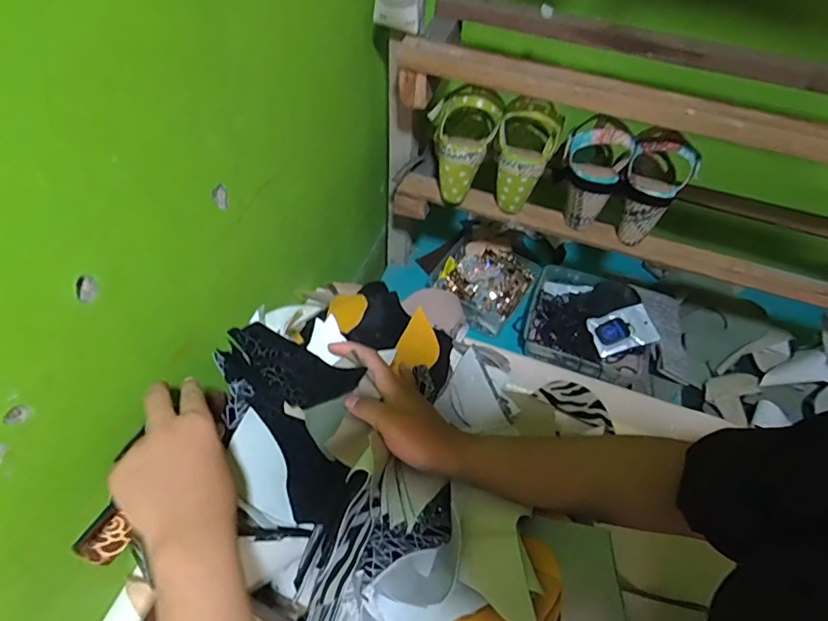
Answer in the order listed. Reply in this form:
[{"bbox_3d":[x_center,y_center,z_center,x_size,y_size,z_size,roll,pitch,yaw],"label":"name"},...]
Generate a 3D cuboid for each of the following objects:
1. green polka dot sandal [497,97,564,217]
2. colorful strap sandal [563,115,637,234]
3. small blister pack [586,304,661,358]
[{"bbox_3d":[0.145,-0.204,0.660,0.076,0.153,0.065,17,29,9],"label":"green polka dot sandal"},{"bbox_3d":[0.238,-0.187,0.661,0.084,0.133,0.098,18,52,10],"label":"colorful strap sandal"},{"bbox_3d":[0.344,0.033,0.810,0.098,0.019,0.069,-16,57,4],"label":"small blister pack"}]

